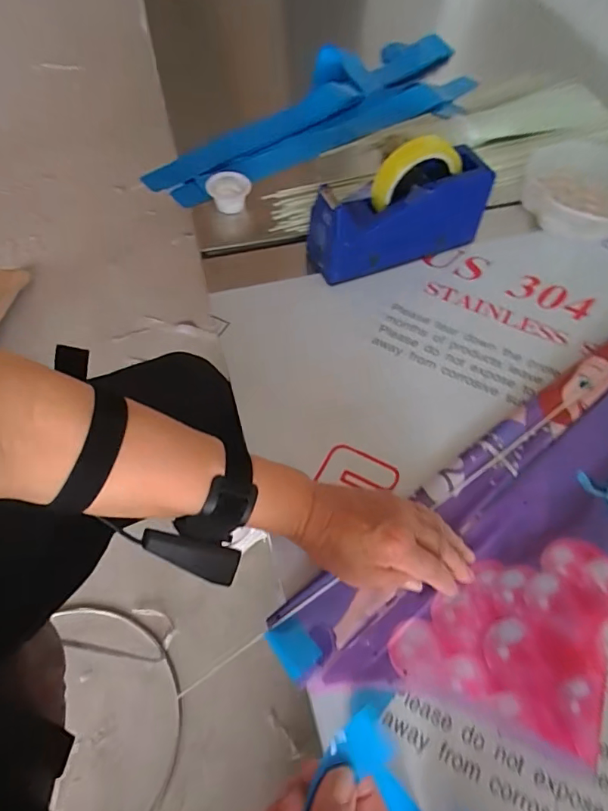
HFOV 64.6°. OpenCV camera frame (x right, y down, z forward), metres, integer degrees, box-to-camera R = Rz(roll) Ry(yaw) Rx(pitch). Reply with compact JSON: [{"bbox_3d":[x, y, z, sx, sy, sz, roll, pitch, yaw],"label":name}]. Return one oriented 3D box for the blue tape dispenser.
[{"bbox_3d":[0.111,-0.224,0.545,0.208,0.124,0.069,-16,61,-10],"label":"blue tape dispenser"}]

